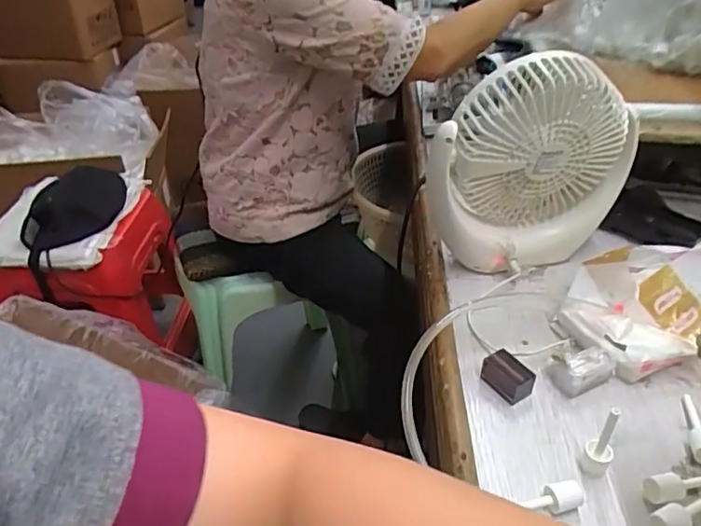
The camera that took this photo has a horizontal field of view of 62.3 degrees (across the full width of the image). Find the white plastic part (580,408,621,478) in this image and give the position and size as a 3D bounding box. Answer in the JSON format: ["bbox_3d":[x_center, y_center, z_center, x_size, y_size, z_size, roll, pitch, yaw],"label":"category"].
[{"bbox_3d":[0.177,0.128,0.409,0.018,0.064,0.018,19,42,26],"label":"white plastic part"}]

